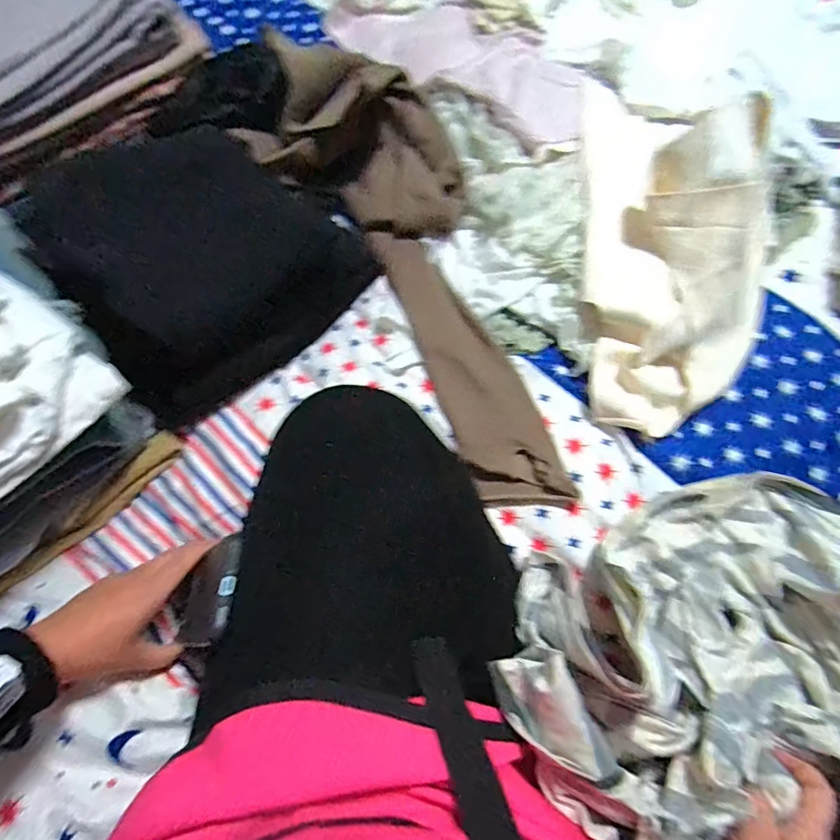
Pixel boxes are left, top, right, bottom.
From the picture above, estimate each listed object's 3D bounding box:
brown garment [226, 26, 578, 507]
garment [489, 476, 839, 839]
[{"bbox_3d":[0.007,-0.192,0.552,0.200,0.107,0.556,-31,68,-12],"label":"brown garment"},{"bbox_3d":[0.243,0.174,0.409,0.359,0.116,0.234,-21,67,-8],"label":"garment"}]

